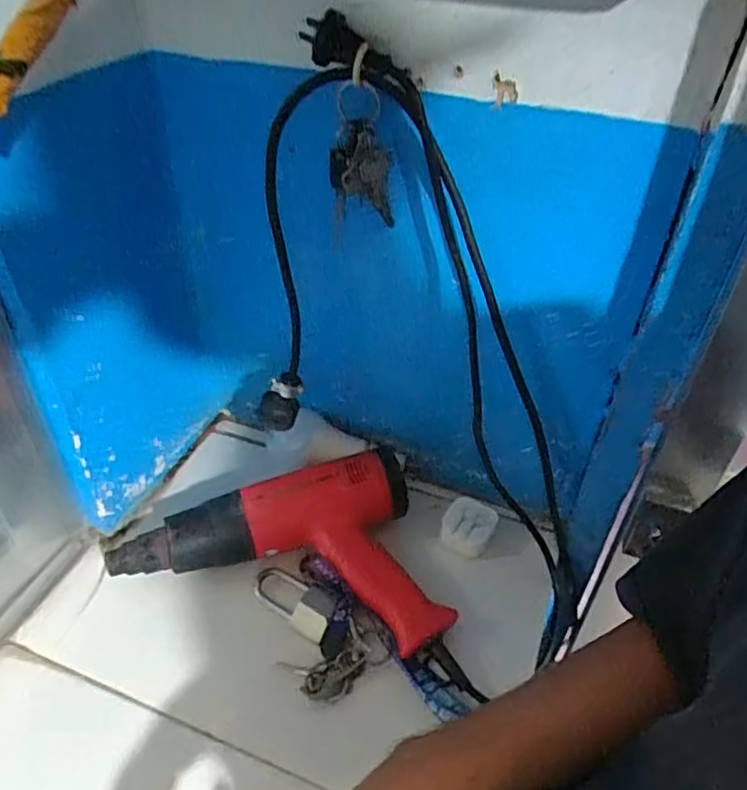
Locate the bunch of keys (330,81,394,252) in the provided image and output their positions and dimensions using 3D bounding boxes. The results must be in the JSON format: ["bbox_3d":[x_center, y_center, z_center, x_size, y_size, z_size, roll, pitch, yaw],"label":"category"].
[{"bbox_3d":[-0.008,-0.167,0.470,0.045,0.117,0.025,4,41,2],"label":"bunch of keys"}]

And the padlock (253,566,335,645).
[{"bbox_3d":[-0.068,0.177,0.558,0.082,0.015,0.036,27,46,26],"label":"padlock"}]

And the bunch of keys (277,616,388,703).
[{"bbox_3d":[-0.029,0.217,0.522,0.079,0.018,0.047,-22,46,-26],"label":"bunch of keys"}]

